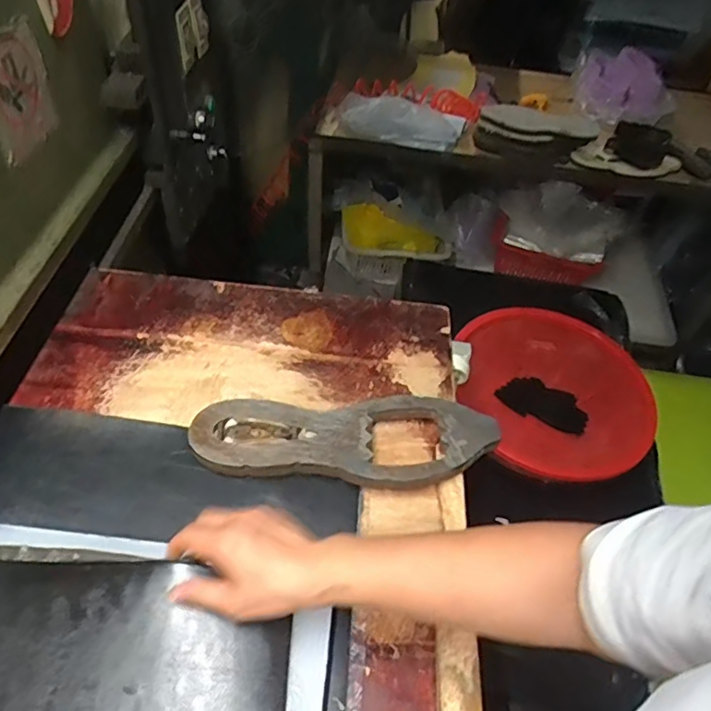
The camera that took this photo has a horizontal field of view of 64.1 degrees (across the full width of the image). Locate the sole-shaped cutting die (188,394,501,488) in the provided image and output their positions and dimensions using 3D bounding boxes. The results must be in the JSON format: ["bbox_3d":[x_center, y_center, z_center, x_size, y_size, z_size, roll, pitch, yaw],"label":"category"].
[{"bbox_3d":[-0.009,0.091,0.598,0.313,0.033,0.102,2,49,-5],"label":"sole-shaped cutting die"}]

